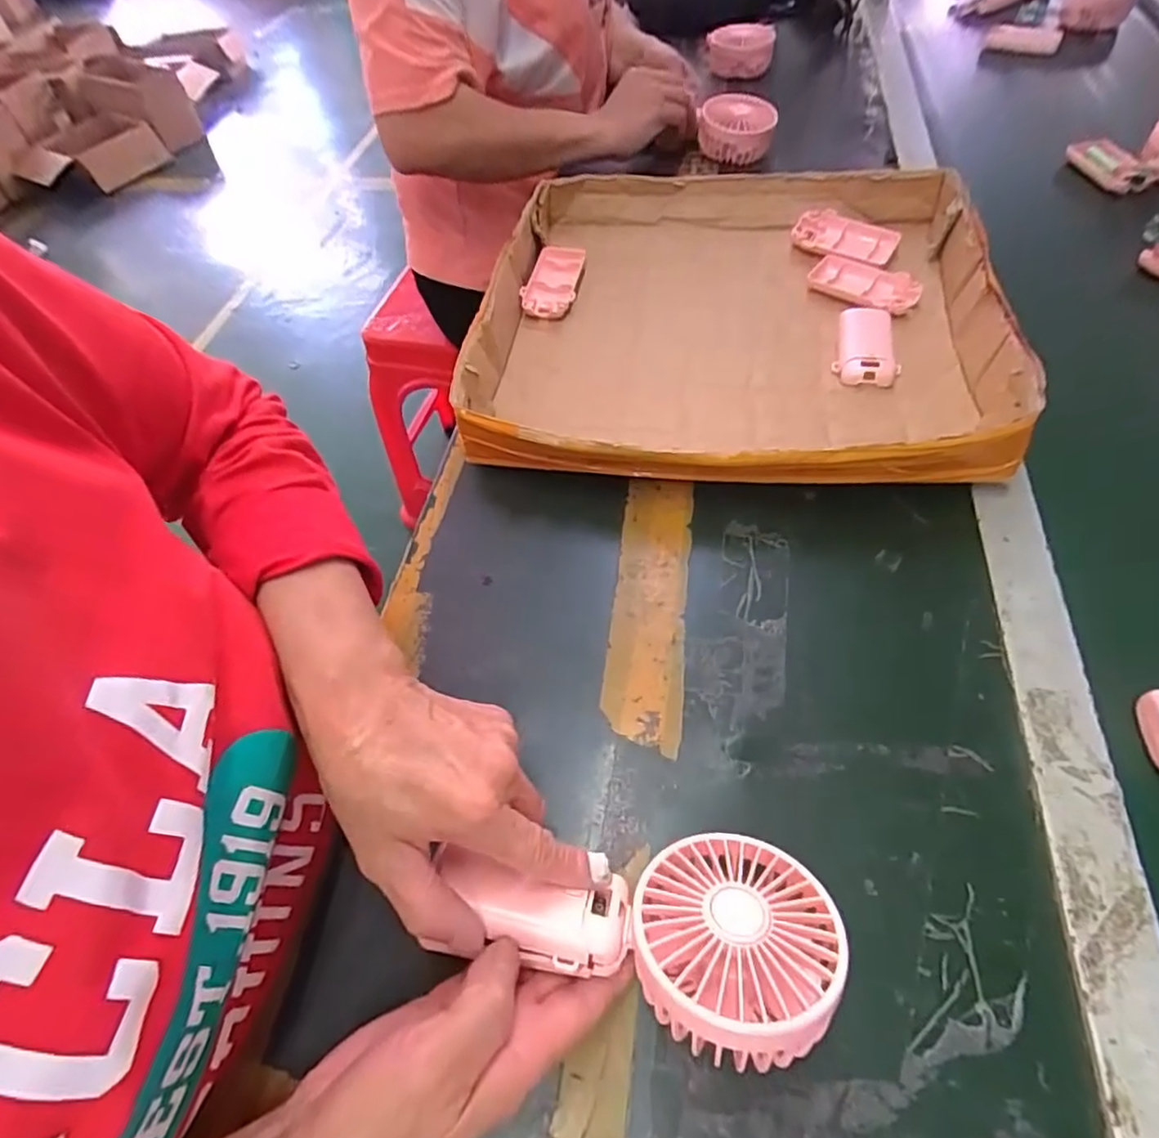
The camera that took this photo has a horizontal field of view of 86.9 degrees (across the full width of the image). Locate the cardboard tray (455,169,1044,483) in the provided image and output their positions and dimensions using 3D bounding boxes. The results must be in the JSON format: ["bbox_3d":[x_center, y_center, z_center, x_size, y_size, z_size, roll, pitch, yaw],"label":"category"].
[{"bbox_3d":[0.128,-0.219,0.545,0.416,0.078,0.374,2,57,6],"label":"cardboard tray"}]

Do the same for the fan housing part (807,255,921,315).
[{"bbox_3d":[0.260,-0.260,0.559,0.095,0.012,0.050,25,62,20],"label":"fan housing part"}]

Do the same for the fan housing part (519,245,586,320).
[{"bbox_3d":[-0.026,-0.280,0.595,0.050,0.028,0.081,5,57,8],"label":"fan housing part"}]

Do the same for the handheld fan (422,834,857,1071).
[{"bbox_3d":[0.029,0.167,0.277,0.161,0.044,0.087,1,32,9],"label":"handheld fan"}]

